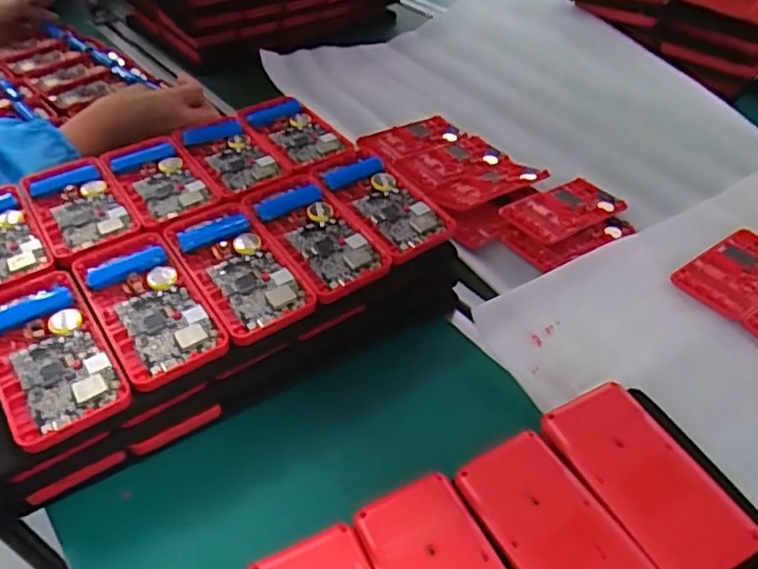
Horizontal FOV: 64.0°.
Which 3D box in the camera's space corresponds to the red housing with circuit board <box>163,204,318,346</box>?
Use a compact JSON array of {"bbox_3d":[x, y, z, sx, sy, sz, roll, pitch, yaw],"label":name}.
[{"bbox_3d":[-0.100,-0.011,0.421,0.060,0.025,0.115,-25,49,-25],"label":"red housing with circuit board"}]

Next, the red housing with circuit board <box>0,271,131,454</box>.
[{"bbox_3d":[-0.200,0.042,0.366,0.061,0.026,0.115,-26,50,-26],"label":"red housing with circuit board"}]

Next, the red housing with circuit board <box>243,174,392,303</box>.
[{"bbox_3d":[-0.049,-0.038,0.449,0.060,0.022,0.118,-24,48,-24],"label":"red housing with circuit board"}]

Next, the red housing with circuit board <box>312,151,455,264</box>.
[{"bbox_3d":[0.003,-0.067,0.477,0.063,0.022,0.117,-25,49,-24],"label":"red housing with circuit board"}]

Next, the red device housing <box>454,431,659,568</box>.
[{"bbox_3d":[0.099,0.137,0.330,0.060,0.013,0.117,-22,48,-22],"label":"red device housing"}]

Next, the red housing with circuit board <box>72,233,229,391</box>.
[{"bbox_3d":[-0.151,0.012,0.395,0.061,0.023,0.117,-26,50,-26],"label":"red housing with circuit board"}]

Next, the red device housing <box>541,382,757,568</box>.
[{"bbox_3d":[0.155,0.114,0.355,0.066,0.018,0.117,-22,48,-22],"label":"red device housing"}]

